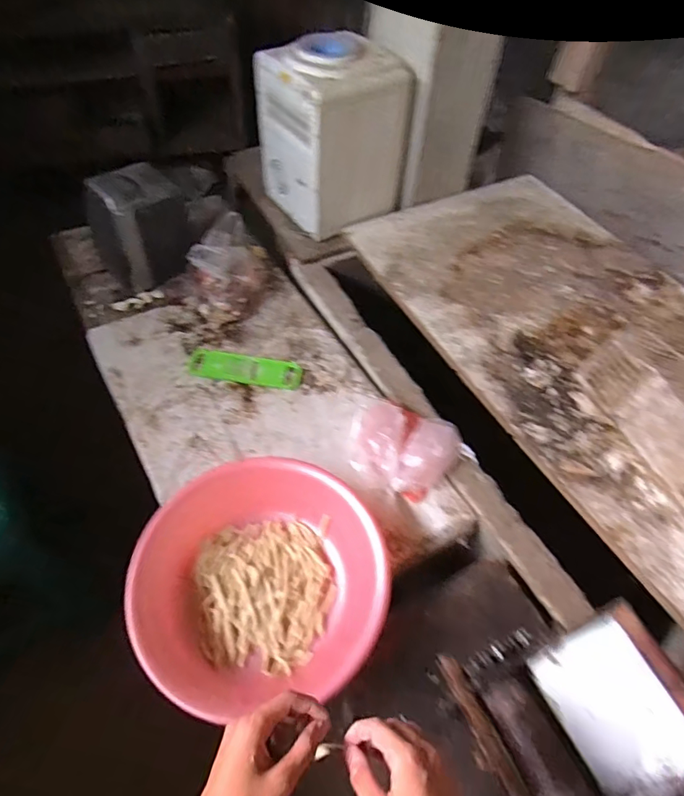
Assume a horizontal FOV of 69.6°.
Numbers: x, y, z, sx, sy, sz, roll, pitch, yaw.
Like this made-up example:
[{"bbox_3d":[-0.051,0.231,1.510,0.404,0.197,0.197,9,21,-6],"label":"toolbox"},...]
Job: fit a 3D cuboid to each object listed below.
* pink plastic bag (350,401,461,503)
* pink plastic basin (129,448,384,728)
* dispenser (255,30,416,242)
[{"bbox_3d":[0.132,0.104,1.066,0.218,0.071,0.192,26,59,18],"label":"pink plastic bag"},{"bbox_3d":[-0.140,0.314,0.870,0.394,0.144,0.392,0,55,0],"label":"pink plastic basin"},{"bbox_3d":[-0.033,-0.771,1.409,0.308,0.419,0.313,-27,59,-23],"label":"dispenser"}]

